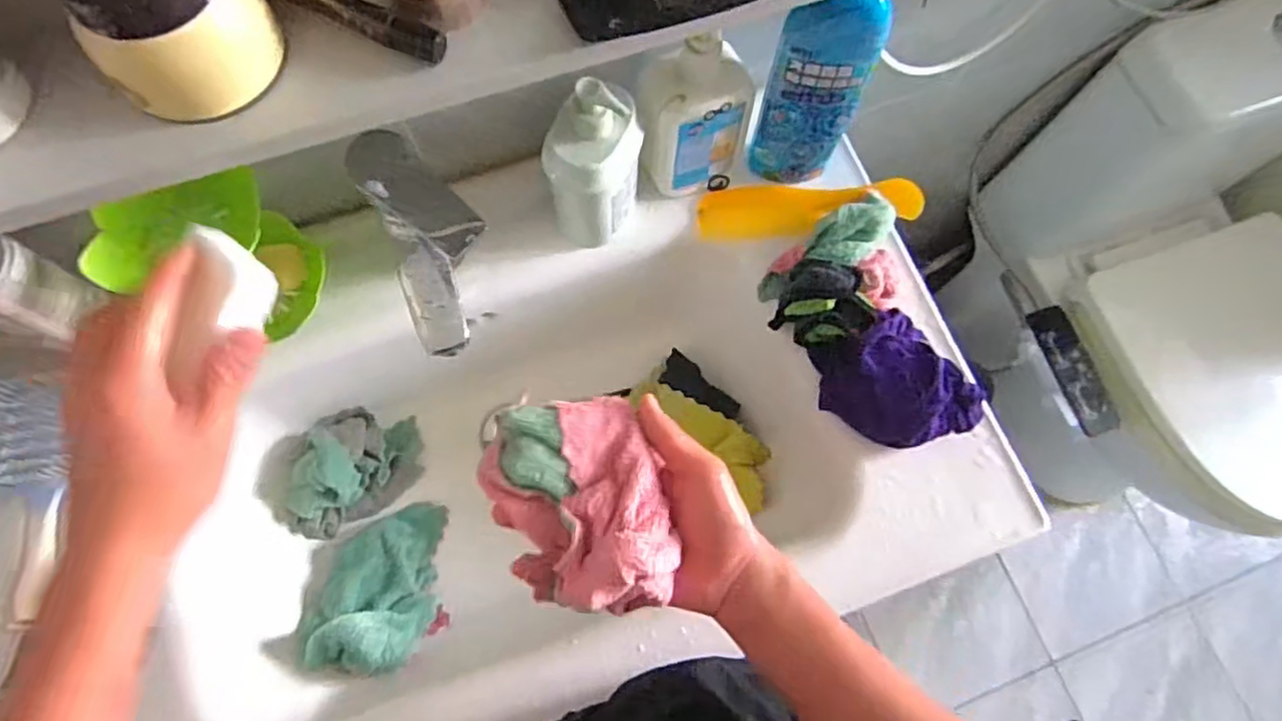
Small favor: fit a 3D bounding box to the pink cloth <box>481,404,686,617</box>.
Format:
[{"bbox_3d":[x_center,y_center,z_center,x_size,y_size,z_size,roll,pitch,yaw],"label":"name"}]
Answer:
[{"bbox_3d":[-0.034,0.087,0.408,0.098,0.044,0.126,-23,75,-9],"label":"pink cloth"}]

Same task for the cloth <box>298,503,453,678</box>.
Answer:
[{"bbox_3d":[-0.231,0.193,0.610,0.099,0.086,0.144,11,73,1],"label":"cloth"}]

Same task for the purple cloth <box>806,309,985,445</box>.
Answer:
[{"bbox_3d":[0.208,0.019,0.570,0.104,0.049,0.112,-22,75,-9],"label":"purple cloth"}]

